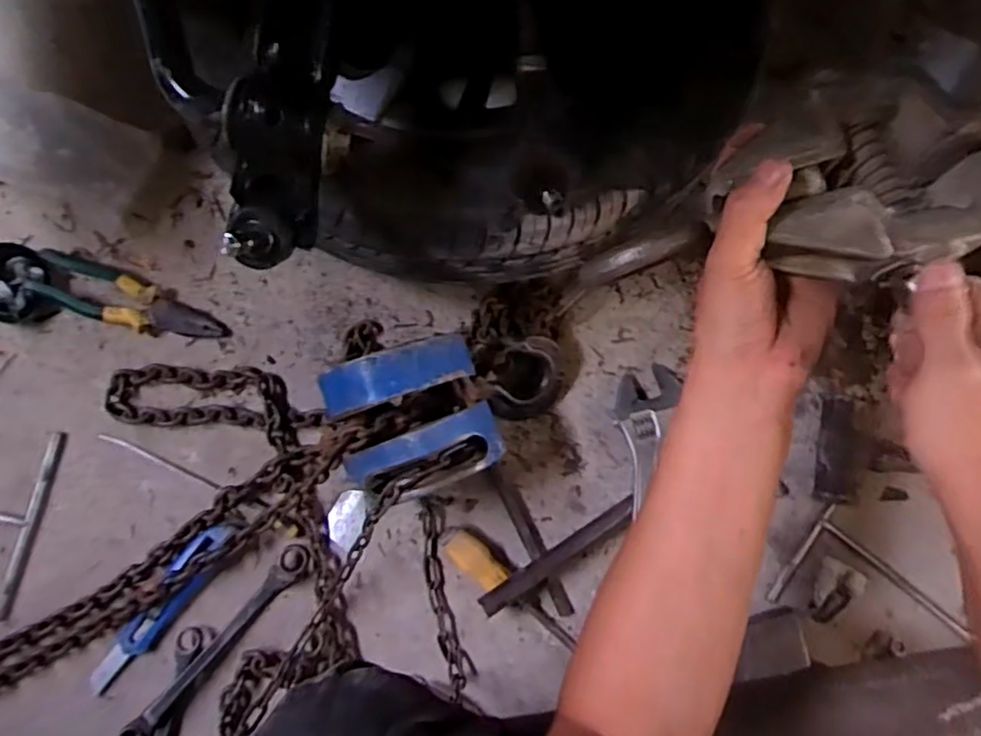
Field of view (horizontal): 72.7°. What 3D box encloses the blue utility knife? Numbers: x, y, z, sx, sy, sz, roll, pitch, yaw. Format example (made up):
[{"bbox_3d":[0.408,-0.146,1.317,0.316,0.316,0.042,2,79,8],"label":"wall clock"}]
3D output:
[{"bbox_3d":[-0.318,0.232,0.642,0.034,0.022,0.187,36,83,4],"label":"blue utility knife"}]

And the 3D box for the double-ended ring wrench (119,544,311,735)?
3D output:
[{"bbox_3d":[-0.264,0.270,0.640,0.027,0.017,0.242,41,83,4],"label":"double-ended ring wrench"}]

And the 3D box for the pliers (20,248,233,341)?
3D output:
[{"bbox_3d":[-0.368,-0.067,0.680,0.199,0.034,0.052,17,82,1],"label":"pliers"}]

